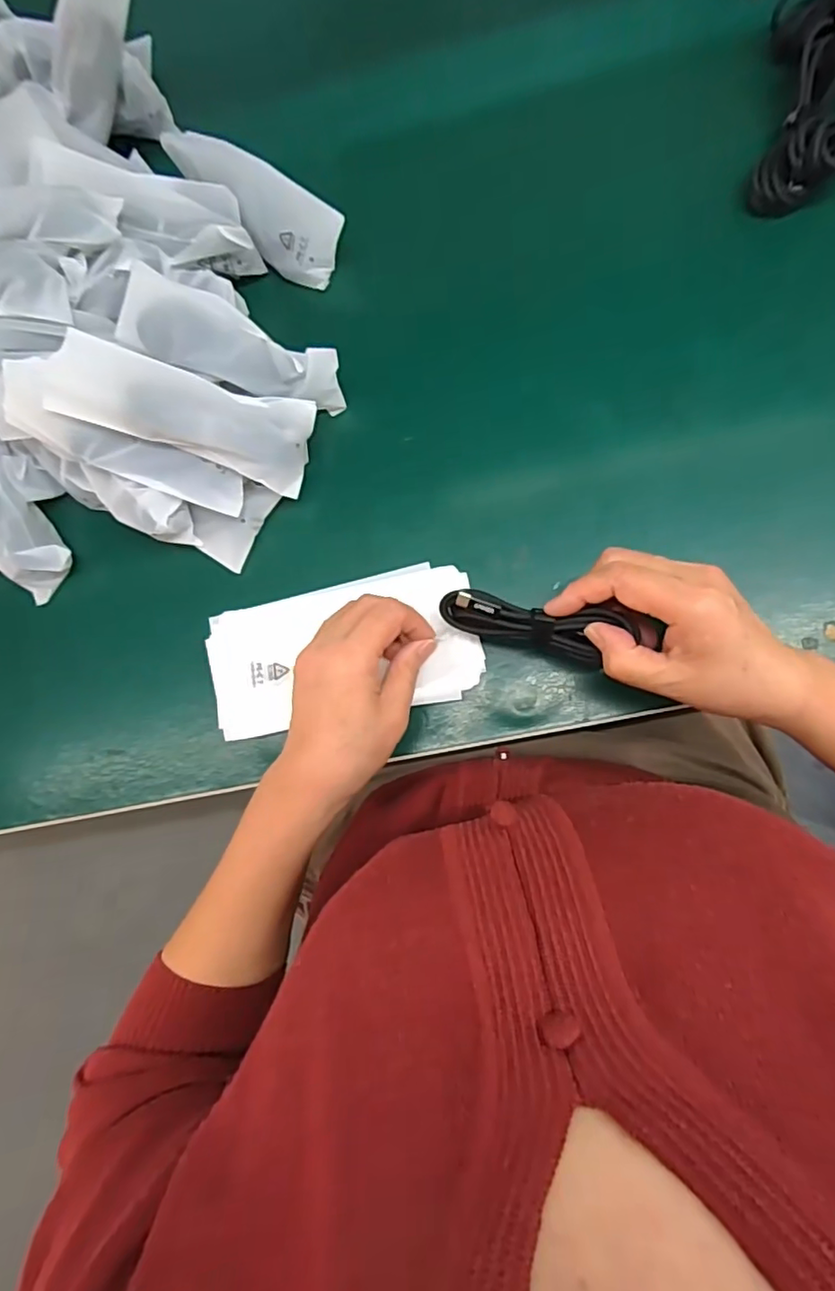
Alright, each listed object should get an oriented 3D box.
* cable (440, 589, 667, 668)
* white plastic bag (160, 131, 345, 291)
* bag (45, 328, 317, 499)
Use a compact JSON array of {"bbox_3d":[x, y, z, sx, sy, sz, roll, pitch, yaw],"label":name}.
[{"bbox_3d":[0.074,-0.010,0.338,0.119,0.024,0.031,9,85,12],"label":"cable"},{"bbox_3d":[-0.119,-0.324,0.422,0.155,0.033,0.050,42,90,9],"label":"white plastic bag"},{"bbox_3d":[-0.143,-0.148,0.367,0.151,0.021,0.058,14,85,-18],"label":"bag"}]

